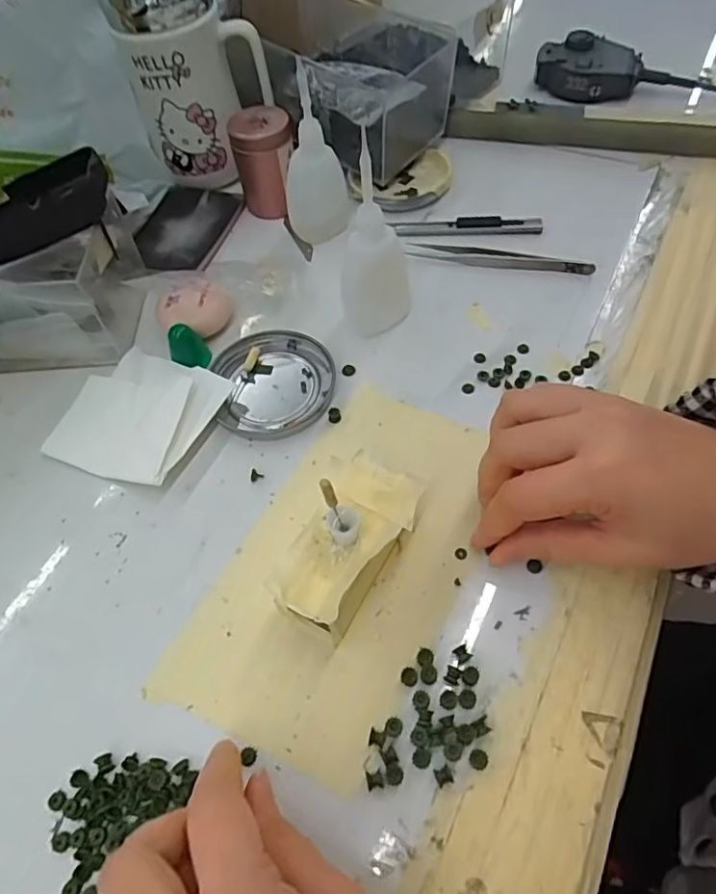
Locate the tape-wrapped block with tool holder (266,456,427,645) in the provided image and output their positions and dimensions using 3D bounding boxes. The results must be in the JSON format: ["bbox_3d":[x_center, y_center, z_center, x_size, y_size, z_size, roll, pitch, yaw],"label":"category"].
[{"bbox_3d":[-0.003,0.046,0.270,0.046,0.045,0.084,23,63,19],"label":"tape-wrapped block with tool holder"}]

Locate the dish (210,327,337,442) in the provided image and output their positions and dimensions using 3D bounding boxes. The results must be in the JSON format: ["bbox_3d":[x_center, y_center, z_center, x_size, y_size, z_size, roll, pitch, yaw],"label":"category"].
[{"bbox_3d":[-0.052,-0.042,0.351,0.071,0.007,0.079,-13,58,-4],"label":"dish"}]

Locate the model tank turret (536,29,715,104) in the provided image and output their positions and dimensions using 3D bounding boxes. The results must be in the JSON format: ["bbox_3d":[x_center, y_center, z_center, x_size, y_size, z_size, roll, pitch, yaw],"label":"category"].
[{"bbox_3d":[0.249,-0.321,0.483,0.186,0.028,0.052,14,61,14],"label":"model tank turret"}]

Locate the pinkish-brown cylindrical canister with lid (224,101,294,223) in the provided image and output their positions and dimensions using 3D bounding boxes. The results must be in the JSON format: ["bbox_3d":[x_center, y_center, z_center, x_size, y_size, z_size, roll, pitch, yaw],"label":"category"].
[{"bbox_3d":[-0.070,-0.214,0.425,0.043,0.061,0.040,-11,58,-3],"label":"pinkish-brown cylindrical canister with lid"}]

